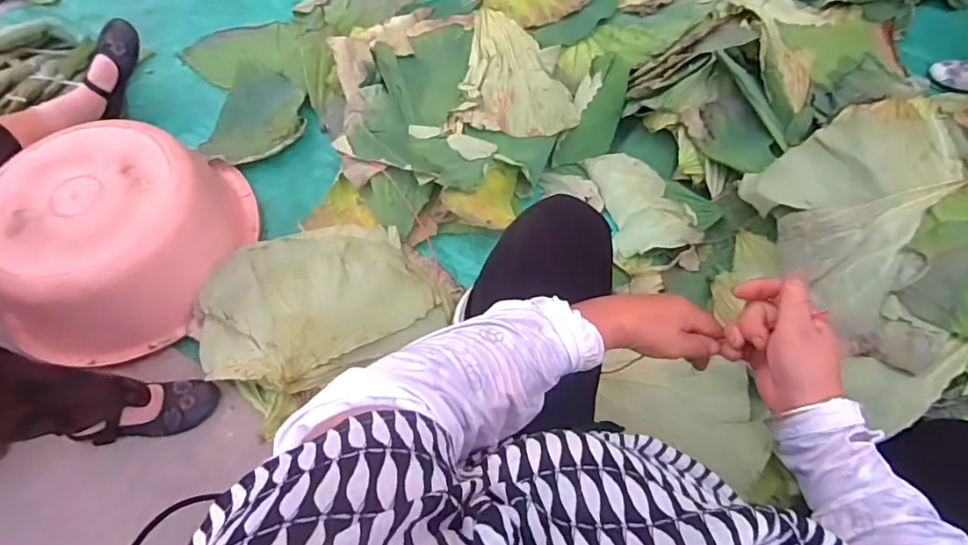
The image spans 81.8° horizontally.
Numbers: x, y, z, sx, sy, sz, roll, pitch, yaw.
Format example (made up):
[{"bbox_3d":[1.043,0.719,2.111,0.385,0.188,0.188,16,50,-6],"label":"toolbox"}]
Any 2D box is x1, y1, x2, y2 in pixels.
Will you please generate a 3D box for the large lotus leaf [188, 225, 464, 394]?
[{"bbox_3d":[-0.290,0.037,0.960,0.410,0.089,0.334,-33,66,-15],"label":"large lotus leaf"}]

